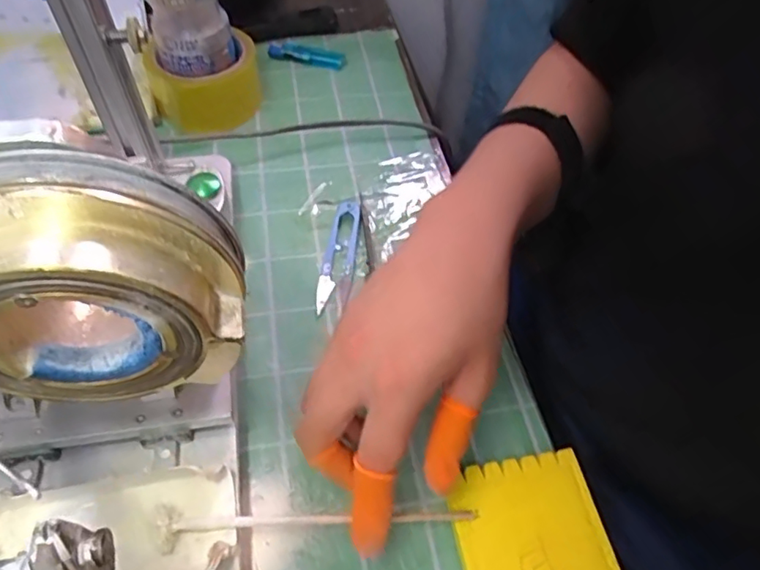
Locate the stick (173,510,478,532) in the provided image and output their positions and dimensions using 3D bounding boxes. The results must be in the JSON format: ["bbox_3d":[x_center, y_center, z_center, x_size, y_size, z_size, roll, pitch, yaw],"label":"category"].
[{"bbox_3d":[-0.026,0.125,0.298,0.158,0.006,0.006,2,53,-9],"label":"stick"}]

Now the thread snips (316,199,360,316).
[{"bbox_3d":[-0.031,-0.028,0.426,0.024,0.011,0.105,6,54,1],"label":"thread snips"}]

